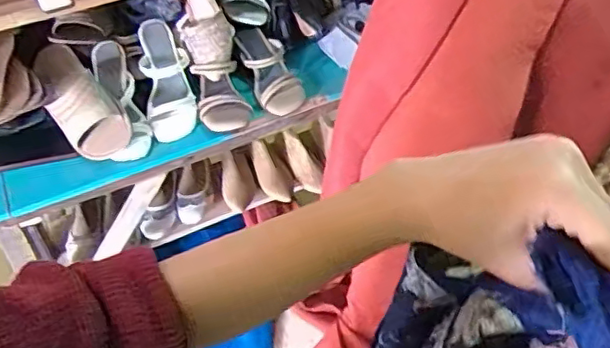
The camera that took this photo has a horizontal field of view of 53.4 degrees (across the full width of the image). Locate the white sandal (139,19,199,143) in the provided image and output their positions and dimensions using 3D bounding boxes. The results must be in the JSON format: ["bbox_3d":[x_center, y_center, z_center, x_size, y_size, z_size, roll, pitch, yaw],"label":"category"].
[{"bbox_3d":[-0.248,-0.173,1.089,0.089,0.064,0.232,-12,83,-8],"label":"white sandal"}]

